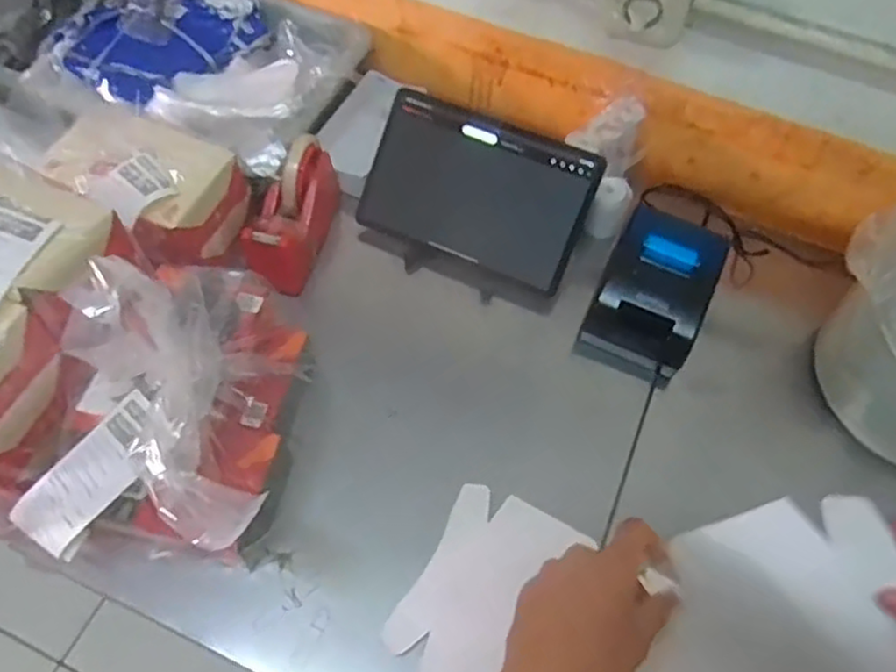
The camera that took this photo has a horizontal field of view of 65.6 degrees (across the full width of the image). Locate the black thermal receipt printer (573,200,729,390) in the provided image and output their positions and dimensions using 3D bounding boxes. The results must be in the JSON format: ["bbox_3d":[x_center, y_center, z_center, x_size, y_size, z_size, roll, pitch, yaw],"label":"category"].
[{"bbox_3d":[0.225,-0.045,0.757,0.115,0.096,0.149,23,60,10],"label":"black thermal receipt printer"}]

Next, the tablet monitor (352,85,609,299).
[{"bbox_3d":[0.031,-0.166,0.790,0.251,0.160,0.019,23,17,11],"label":"tablet monitor"}]

